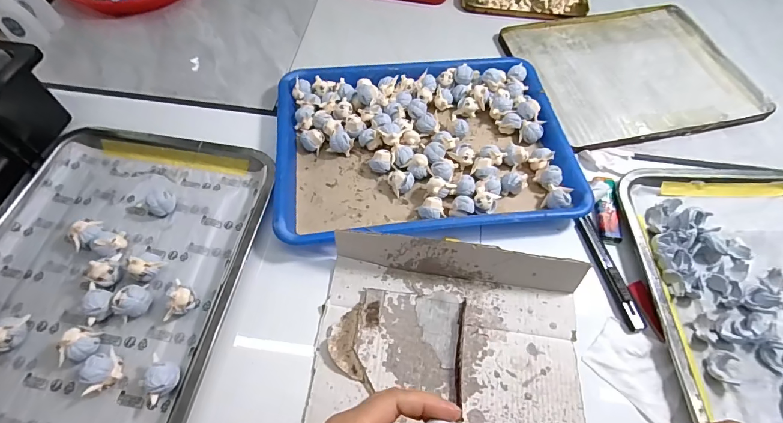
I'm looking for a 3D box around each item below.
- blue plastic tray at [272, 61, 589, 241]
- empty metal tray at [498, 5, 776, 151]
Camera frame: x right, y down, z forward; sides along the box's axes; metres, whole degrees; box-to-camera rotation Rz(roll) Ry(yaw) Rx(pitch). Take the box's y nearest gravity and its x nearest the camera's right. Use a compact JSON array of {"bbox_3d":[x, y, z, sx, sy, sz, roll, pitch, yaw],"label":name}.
[{"bbox_3d":[0.036,-0.082,0.437,0.325,0.031,0.237,-7,61,-4],"label":"blue plastic tray"},{"bbox_3d":[0.339,-0.202,0.526,0.303,0.012,0.238,-11,62,-7],"label":"empty metal tray"}]

